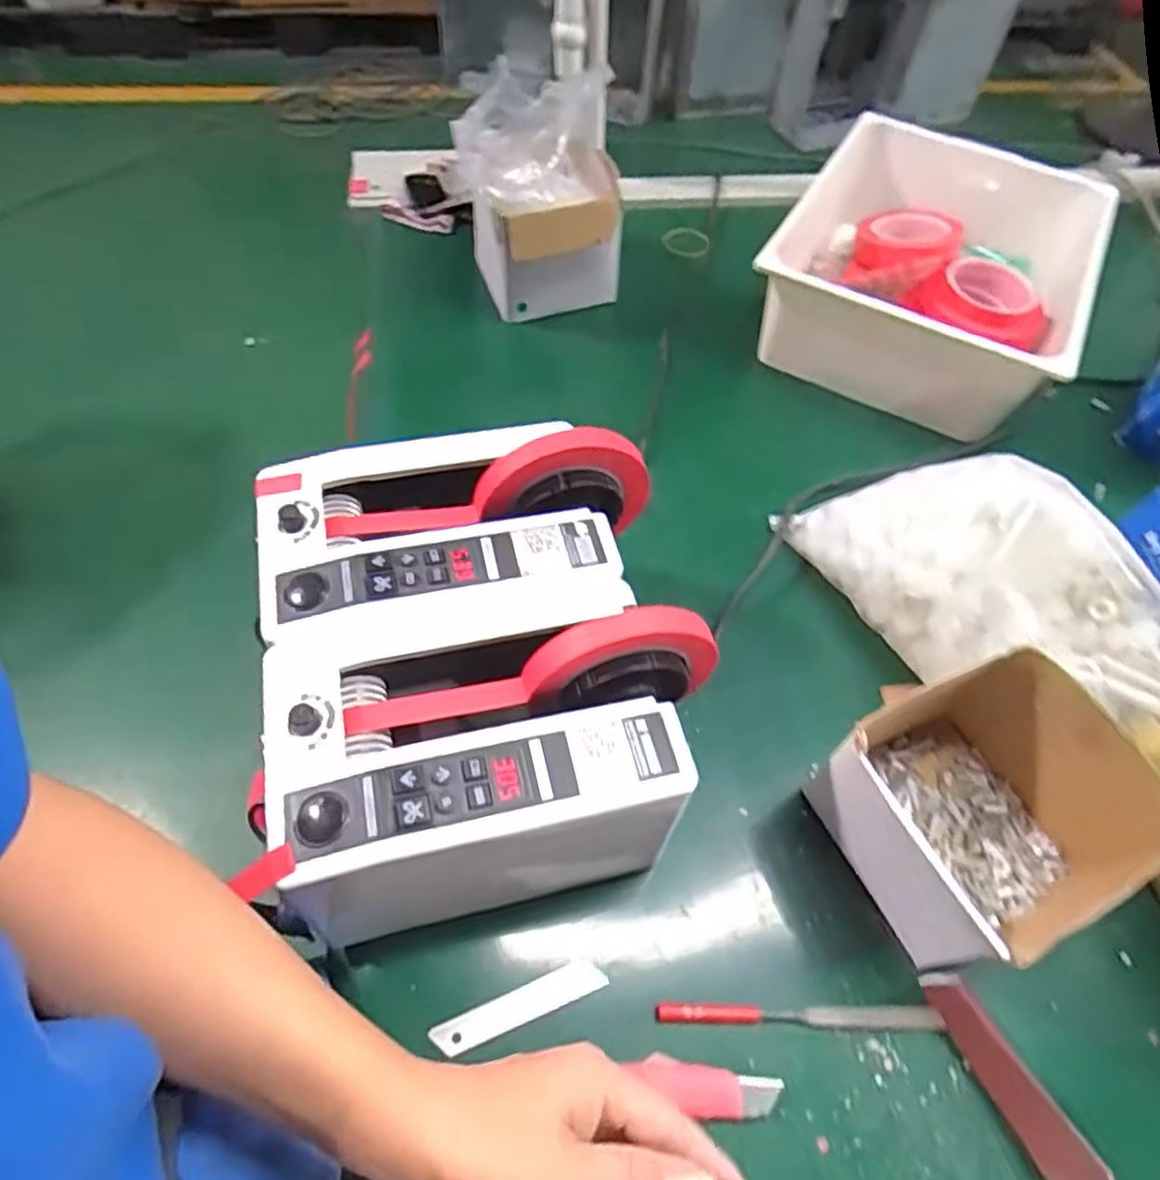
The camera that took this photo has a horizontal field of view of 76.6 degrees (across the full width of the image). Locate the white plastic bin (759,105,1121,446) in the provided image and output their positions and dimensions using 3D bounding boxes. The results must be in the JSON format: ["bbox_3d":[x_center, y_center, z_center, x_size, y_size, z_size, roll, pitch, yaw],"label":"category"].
[{"bbox_3d":[0.373,-0.337,0.784,0.283,0.122,0.359,27,60,14],"label":"white plastic bin"}]

